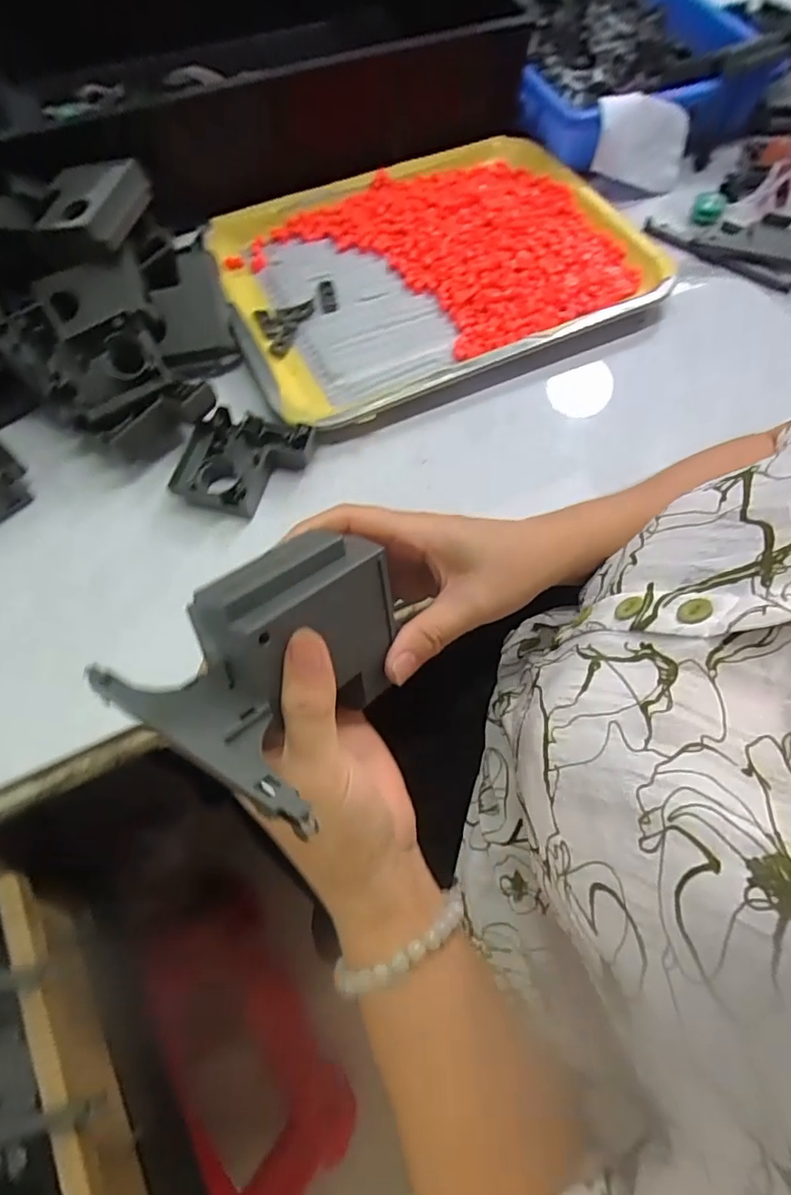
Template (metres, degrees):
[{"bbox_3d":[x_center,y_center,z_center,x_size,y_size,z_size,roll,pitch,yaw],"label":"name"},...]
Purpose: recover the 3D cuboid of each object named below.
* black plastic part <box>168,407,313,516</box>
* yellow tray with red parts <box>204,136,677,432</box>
[{"bbox_3d":[-0.108,-0.094,0.407,0.078,0.022,0.078,0,65,0],"label":"black plastic part"},{"bbox_3d":[0.035,-0.281,0.496,0.341,0.030,0.258,-24,67,-11],"label":"yellow tray with red parts"}]

